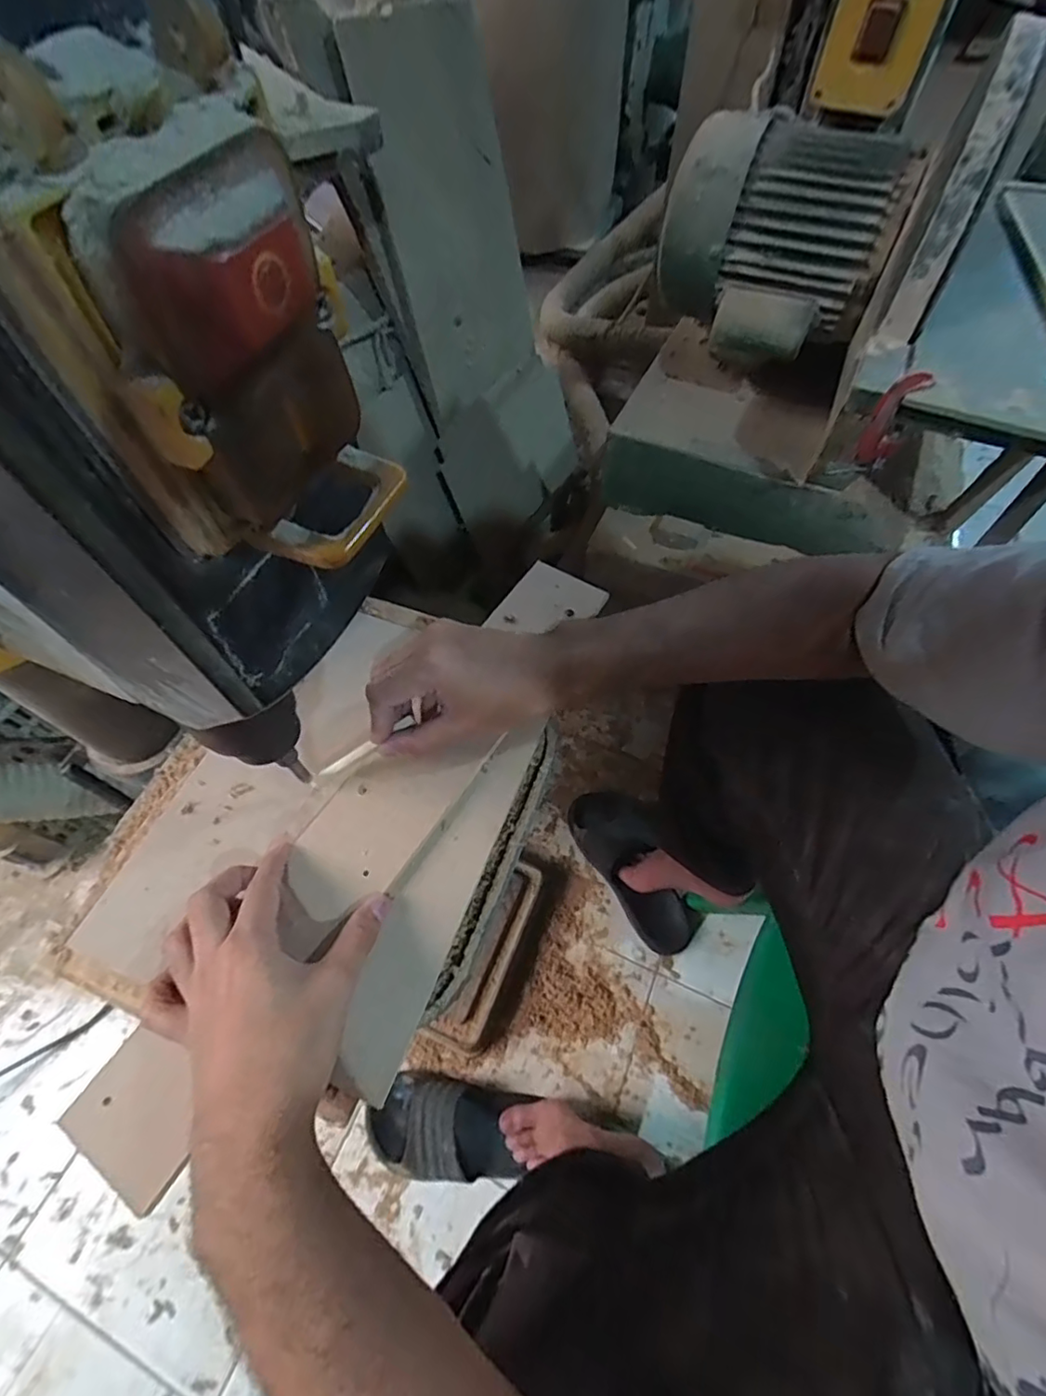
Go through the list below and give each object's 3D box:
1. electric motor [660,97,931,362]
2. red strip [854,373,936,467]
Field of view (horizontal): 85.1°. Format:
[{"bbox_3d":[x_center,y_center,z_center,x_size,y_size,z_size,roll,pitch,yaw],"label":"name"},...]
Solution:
[{"bbox_3d":[0.265,-0.462,0.587,0.237,0.162,0.177,20,62,12],"label":"electric motor"},{"bbox_3d":[0.319,-0.242,0.497,0.050,0.083,0.018,-15,59,-6],"label":"red strip"}]

